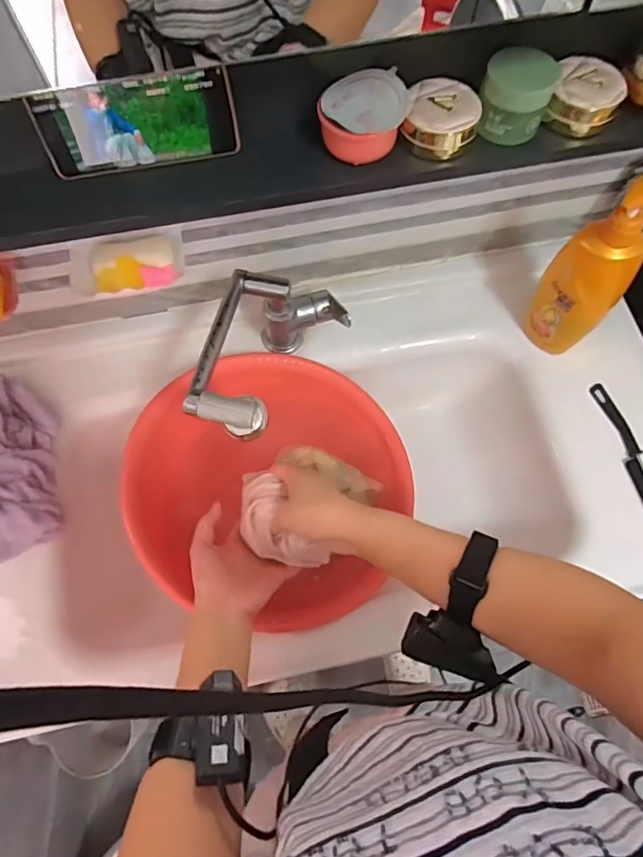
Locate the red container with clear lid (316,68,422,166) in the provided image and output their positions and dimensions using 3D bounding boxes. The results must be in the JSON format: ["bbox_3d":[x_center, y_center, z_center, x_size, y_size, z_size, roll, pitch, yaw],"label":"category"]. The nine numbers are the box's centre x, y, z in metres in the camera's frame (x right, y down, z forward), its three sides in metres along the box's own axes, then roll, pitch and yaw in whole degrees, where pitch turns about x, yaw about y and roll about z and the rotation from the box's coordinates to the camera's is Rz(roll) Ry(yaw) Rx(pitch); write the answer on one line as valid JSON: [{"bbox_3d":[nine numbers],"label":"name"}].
[{"bbox_3d":[0.039,-0.285,0.476,0.081,0.043,0.077,8,69,3],"label":"red container with clear lid"}]

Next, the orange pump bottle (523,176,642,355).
[{"bbox_3d":[0.324,-0.186,0.627,0.048,0.244,0.086,-36,73,-13],"label":"orange pump bottle"}]

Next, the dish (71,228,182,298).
[{"bbox_3d":[-0.228,-0.191,0.605,0.133,0.027,0.087,-7,69,-3],"label":"dish"}]

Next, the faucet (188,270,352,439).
[{"bbox_3d":[-0.053,-0.077,0.645,0.121,0.213,0.234,11,69,4],"label":"faucet"}]

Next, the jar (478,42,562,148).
[{"bbox_3d":[0.178,-0.303,0.477,0.062,0.054,0.056,19,70,7],"label":"jar"}]

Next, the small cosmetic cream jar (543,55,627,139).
[{"bbox_3d":[0.250,-0.312,0.494,0.061,0.044,0.060,0,69,0],"label":"small cosmetic cream jar"}]

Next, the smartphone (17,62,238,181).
[{"bbox_3d":[-0.160,-0.265,0.457,0.168,0.073,0.008,-11,53,0],"label":"smartphone"}]

